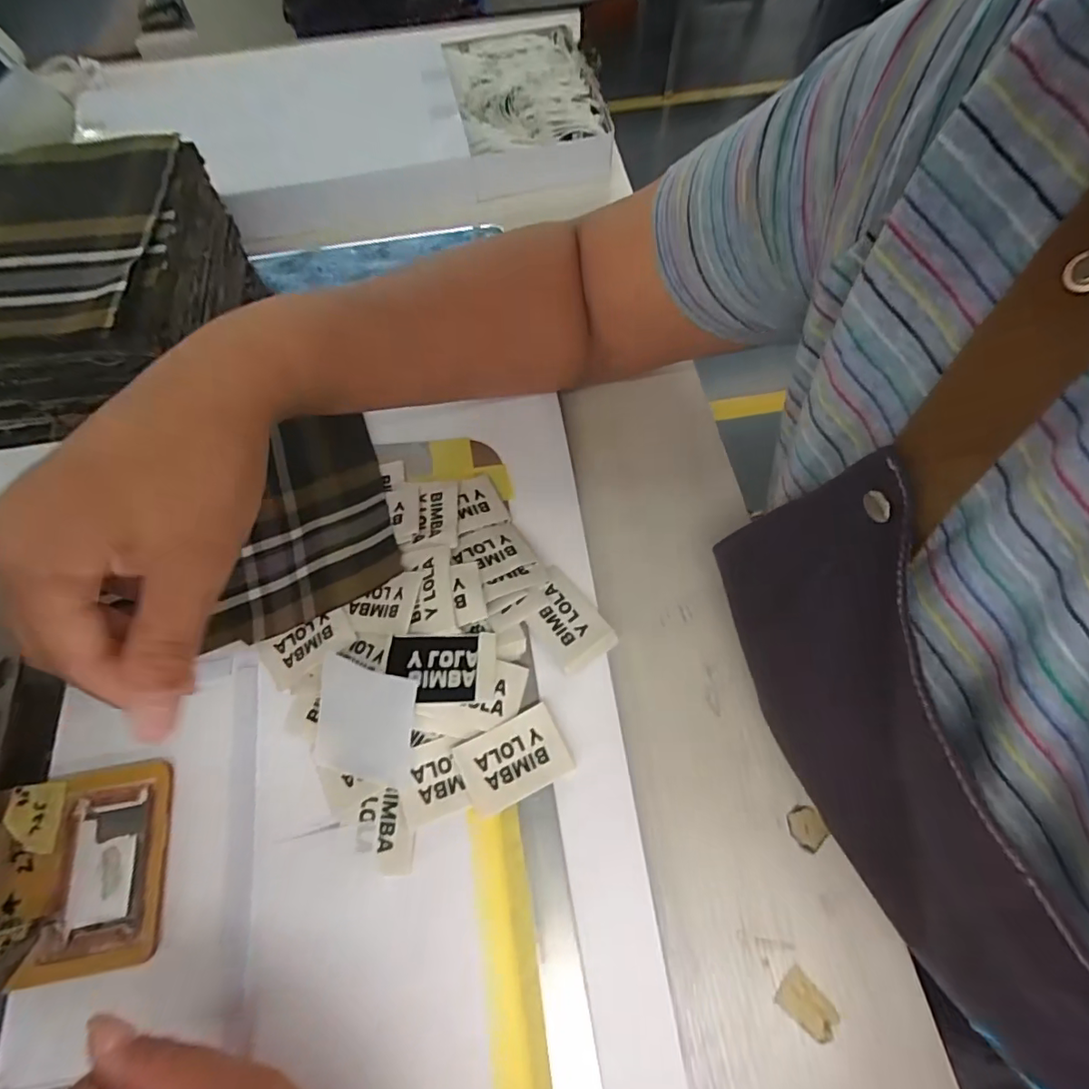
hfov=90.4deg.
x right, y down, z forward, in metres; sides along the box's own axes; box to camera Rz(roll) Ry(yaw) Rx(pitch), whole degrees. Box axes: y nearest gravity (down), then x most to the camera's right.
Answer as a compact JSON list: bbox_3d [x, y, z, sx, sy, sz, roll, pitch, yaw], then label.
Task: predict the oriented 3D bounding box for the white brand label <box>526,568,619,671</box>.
[{"bbox_3d":[0.010,0.038,0.284,0.034,0.004,0.051,-32,71,-19],"label":"white brand label"}]

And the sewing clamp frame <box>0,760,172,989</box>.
[{"bbox_3d":[-0.212,0.146,0.243,0.074,0.005,0.082,-11,66,-3],"label":"sewing clamp frame"}]

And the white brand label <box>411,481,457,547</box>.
[{"bbox_3d":[-0.060,-0.017,0.302,0.023,0.004,0.046,-4,55,1],"label":"white brand label"}]

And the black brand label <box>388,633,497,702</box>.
[{"bbox_3d":[-0.049,0.059,0.257,0.049,0.005,0.032,0,60,-3],"label":"black brand label"}]

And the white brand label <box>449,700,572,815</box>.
[{"bbox_3d":[-0.015,0.101,0.255,0.048,0.004,0.034,-24,75,-12],"label":"white brand label"}]

